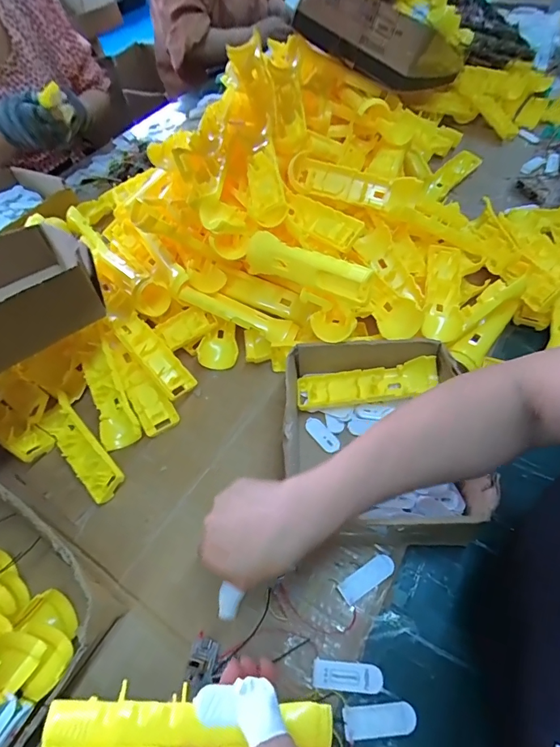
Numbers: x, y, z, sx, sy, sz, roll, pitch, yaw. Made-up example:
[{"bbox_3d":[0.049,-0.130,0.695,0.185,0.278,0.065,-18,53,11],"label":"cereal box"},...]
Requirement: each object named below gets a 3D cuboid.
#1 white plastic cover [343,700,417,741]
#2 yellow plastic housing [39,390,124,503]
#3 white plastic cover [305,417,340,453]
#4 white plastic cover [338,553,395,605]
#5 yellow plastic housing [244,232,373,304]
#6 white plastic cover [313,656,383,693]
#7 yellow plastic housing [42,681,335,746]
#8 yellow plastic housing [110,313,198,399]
[{"bbox_3d":[0.082,0.283,0.332,0.057,0.006,0.022,-5,54,2],"label":"white plastic cover"},{"bbox_3d":[-0.237,0.086,0.479,0.042,0.034,0.145,-38,60,-20],"label":"yellow plastic housing"},{"bbox_3d":[0.049,0.072,0.476,0.021,0.005,0.049,-35,59,-18],"label":"white plastic cover"},{"bbox_3d":[0.084,0.196,0.389,0.056,0.006,0.022,-30,57,-15],"label":"white plastic cover"},{"bbox_3d":[0.029,-0.124,0.472,0.163,0.050,0.024,27,61,22],"label":"yellow plastic housing"},{"bbox_3d":[0.058,0.257,0.346,0.057,0.008,0.020,2,55,7],"label":"white plastic cover"},{"bbox_3d":[-0.047,0.204,0.237,0.162,0.025,0.030,12,54,-12],"label":"yellow plastic housing"},{"bbox_3d":[-0.161,-0.025,0.516,0.041,0.026,0.127,-41,87,-21],"label":"yellow plastic housing"}]

